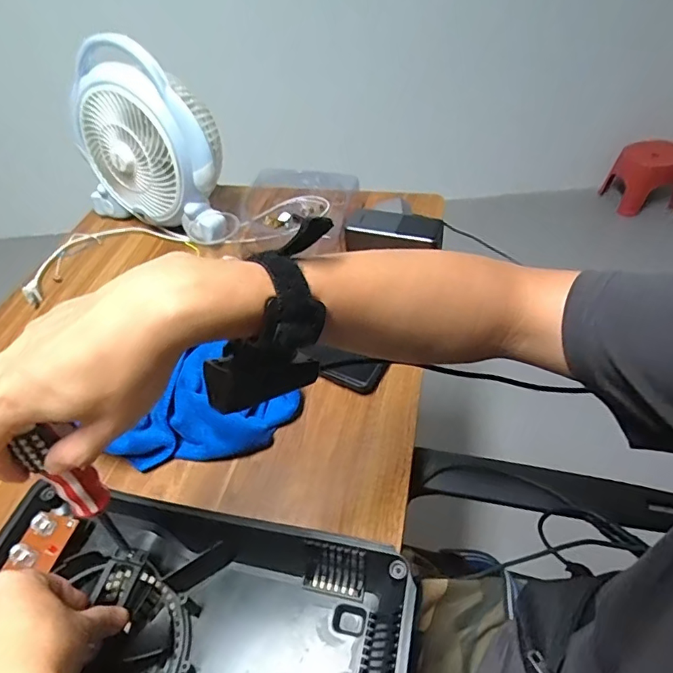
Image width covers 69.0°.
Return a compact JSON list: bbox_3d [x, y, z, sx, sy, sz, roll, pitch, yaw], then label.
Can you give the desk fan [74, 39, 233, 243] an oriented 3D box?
[{"bbox_3d":[-0.272,-0.293,0.739,0.277,0.249,0.131,19,53,22],"label":"desk fan"}]

